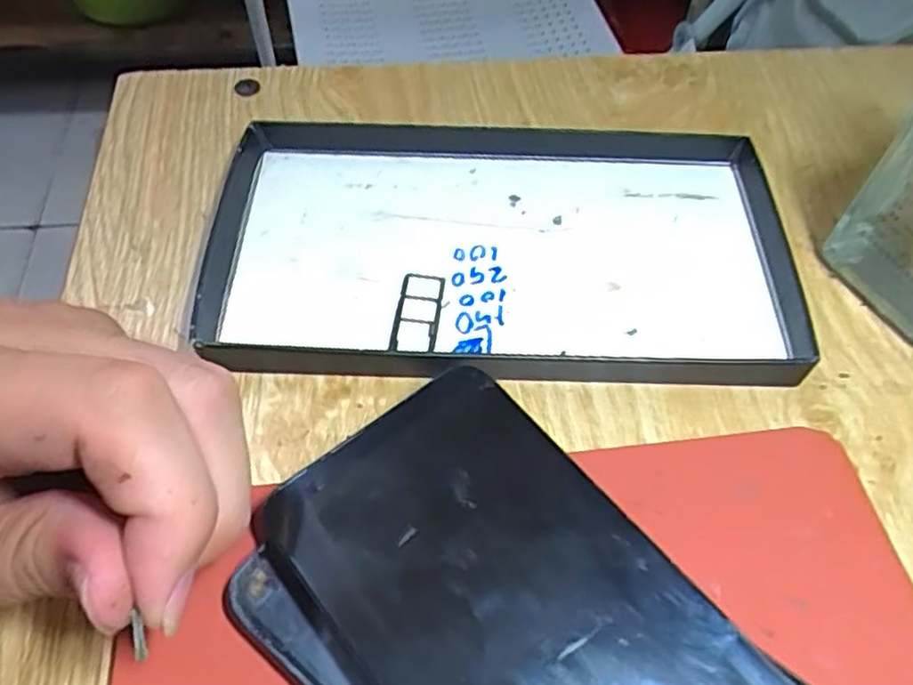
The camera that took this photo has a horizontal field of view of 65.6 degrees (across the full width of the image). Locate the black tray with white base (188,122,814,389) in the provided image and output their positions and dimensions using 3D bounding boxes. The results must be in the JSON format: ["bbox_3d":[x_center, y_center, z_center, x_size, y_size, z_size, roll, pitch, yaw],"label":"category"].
[{"bbox_3d":[0.014,-0.034,0.246,0.204,0.016,0.103,1,55,0],"label":"black tray with white base"}]

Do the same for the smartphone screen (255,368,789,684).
[{"bbox_3d":[0.023,0.076,0.163,0.073,0.010,0.150,-36,63,-20],"label":"smartphone screen"}]

